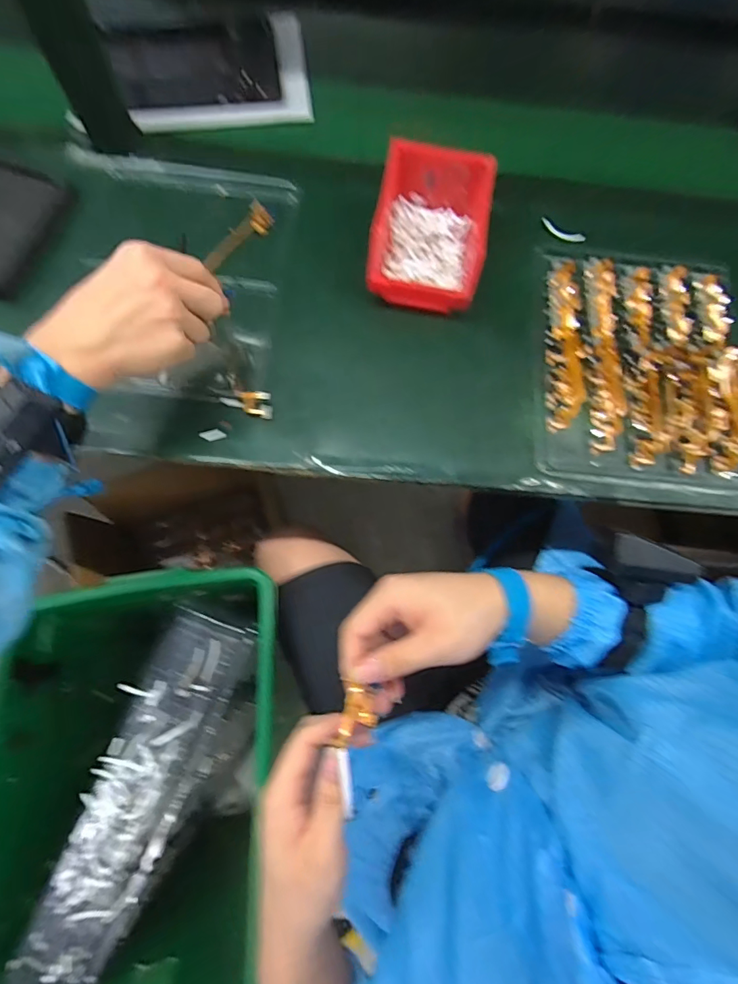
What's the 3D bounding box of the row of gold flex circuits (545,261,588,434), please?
[{"bbox_3d":[0.206,-0.158,0.473,0.038,0.016,0.199,6,74,-1],"label":"row of gold flex circuits"}]

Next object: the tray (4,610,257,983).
[{"bbox_3d":[-0.249,0.340,0.514,0.126,0.049,0.408,20,74,3],"label":"tray"}]

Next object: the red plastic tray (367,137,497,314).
[{"bbox_3d":[0.062,-0.264,0.464,0.104,0.075,0.146,11,73,0],"label":"red plastic tray"}]

